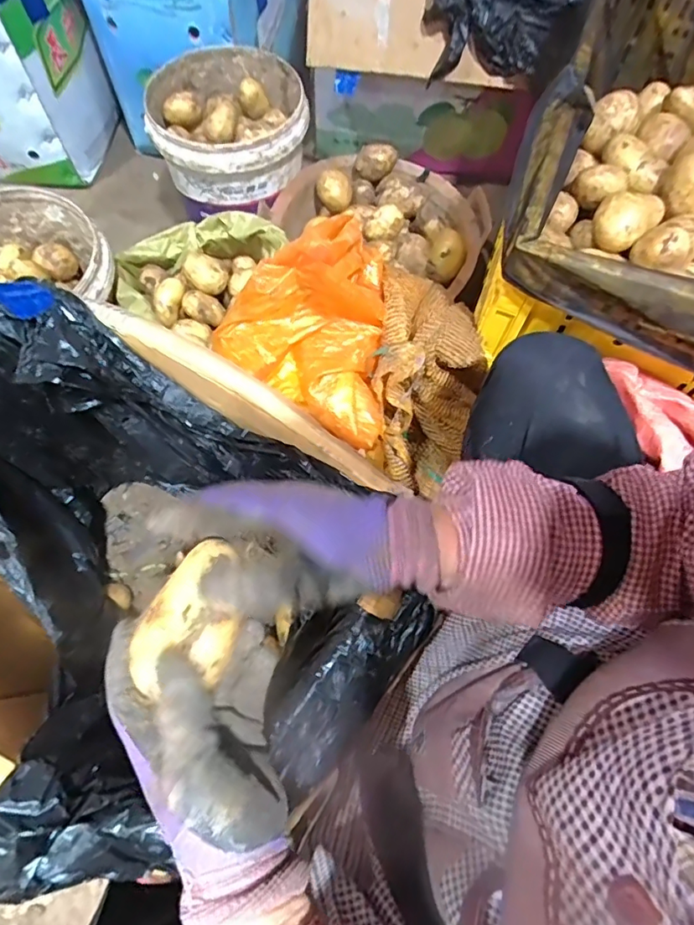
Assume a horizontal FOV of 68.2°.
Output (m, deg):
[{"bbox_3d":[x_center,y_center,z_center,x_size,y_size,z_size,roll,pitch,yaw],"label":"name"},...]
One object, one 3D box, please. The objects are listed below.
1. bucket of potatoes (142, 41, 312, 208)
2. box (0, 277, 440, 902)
[{"bbox_3d":[-0.204,-0.591,0.893,0.252,0.108,0.296,-8,67,-6],"label":"bucket of potatoes"},{"bbox_3d":[-0.213,0.119,0.572,0.523,0.382,0.370,34,69,12],"label":"box"}]

